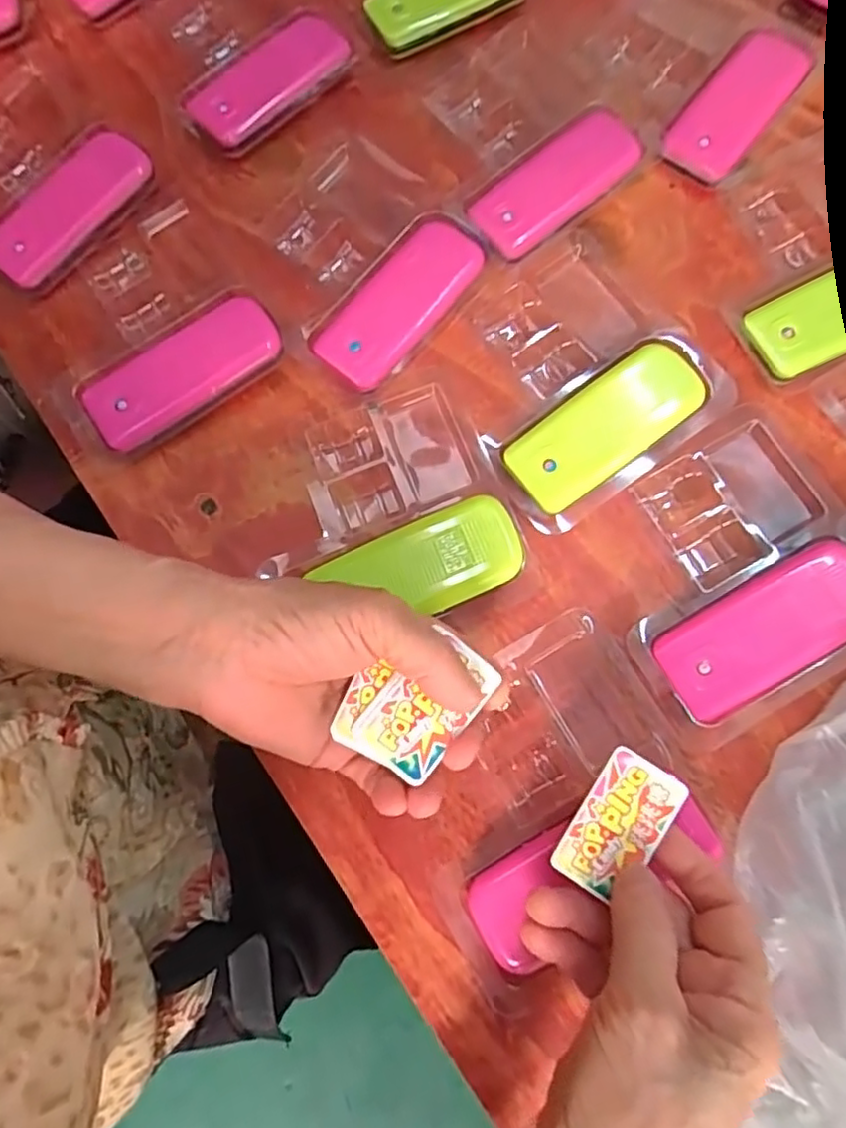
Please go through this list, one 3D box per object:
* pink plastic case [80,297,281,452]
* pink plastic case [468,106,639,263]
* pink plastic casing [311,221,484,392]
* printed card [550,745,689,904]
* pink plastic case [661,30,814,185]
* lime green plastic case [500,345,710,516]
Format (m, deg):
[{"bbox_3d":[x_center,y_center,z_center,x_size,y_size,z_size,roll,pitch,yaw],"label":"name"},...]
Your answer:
[{"bbox_3d":[-0.125,-0.099,0.345,0.105,0.017,0.040,-30,76,-7],"label":"pink plastic case"},{"bbox_3d":[0.076,-0.218,0.373,0.108,0.013,0.042,-41,78,-9],"label":"pink plastic case"},{"bbox_3d":[-0.012,-0.141,0.352,0.040,0.014,0.103,40,79,11],"label":"pink plastic casing"},{"bbox_3d":[0.074,0.099,0.248,0.030,0.005,0.052,34,78,10],"label":"printed card"},{"bbox_3d":[0.187,-0.273,0.385,0.045,0.013,0.113,37,79,10],"label":"pink plastic case"},{"bbox_3d":[0.092,-0.070,0.333,0.104,0.019,0.044,-35,77,-8],"label":"lime green plastic case"}]

